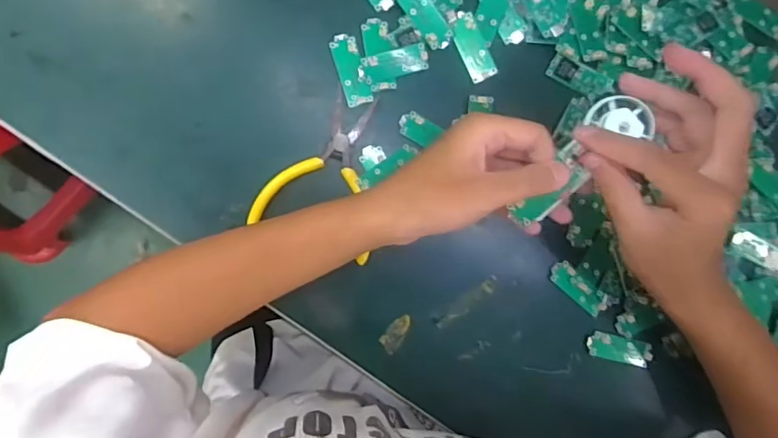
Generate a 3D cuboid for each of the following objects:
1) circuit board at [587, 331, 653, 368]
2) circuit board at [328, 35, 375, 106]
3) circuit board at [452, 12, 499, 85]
[{"bbox_3d":[0.179,0.101,0.420,0.050,0.005,0.019,13,90,-6],"label":"circuit board"},{"bbox_3d":[-0.028,-0.108,0.393,0.019,0.004,0.051,-17,93,-5],"label":"circuit board"},{"bbox_3d":[0.063,-0.128,0.404,0.020,0.007,0.050,-27,94,-5],"label":"circuit board"}]

